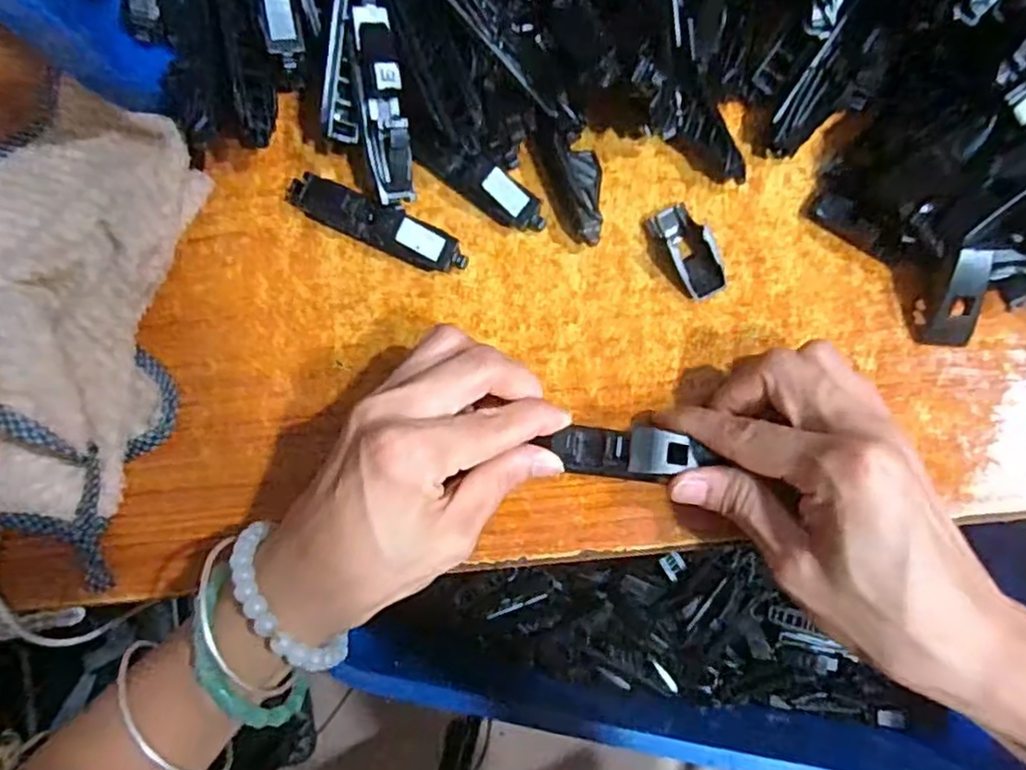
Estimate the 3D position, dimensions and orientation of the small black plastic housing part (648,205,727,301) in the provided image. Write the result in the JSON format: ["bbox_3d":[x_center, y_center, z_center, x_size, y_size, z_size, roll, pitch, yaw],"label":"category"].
[{"bbox_3d":[0.075,-0.057,0.289,0.021,0.012,0.041,-22,81,1],"label":"small black plastic housing part"}]

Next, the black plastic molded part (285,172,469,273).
[{"bbox_3d":[-0.062,-0.071,0.299,0.086,0.016,0.018,26,85,8],"label":"black plastic molded part"}]

